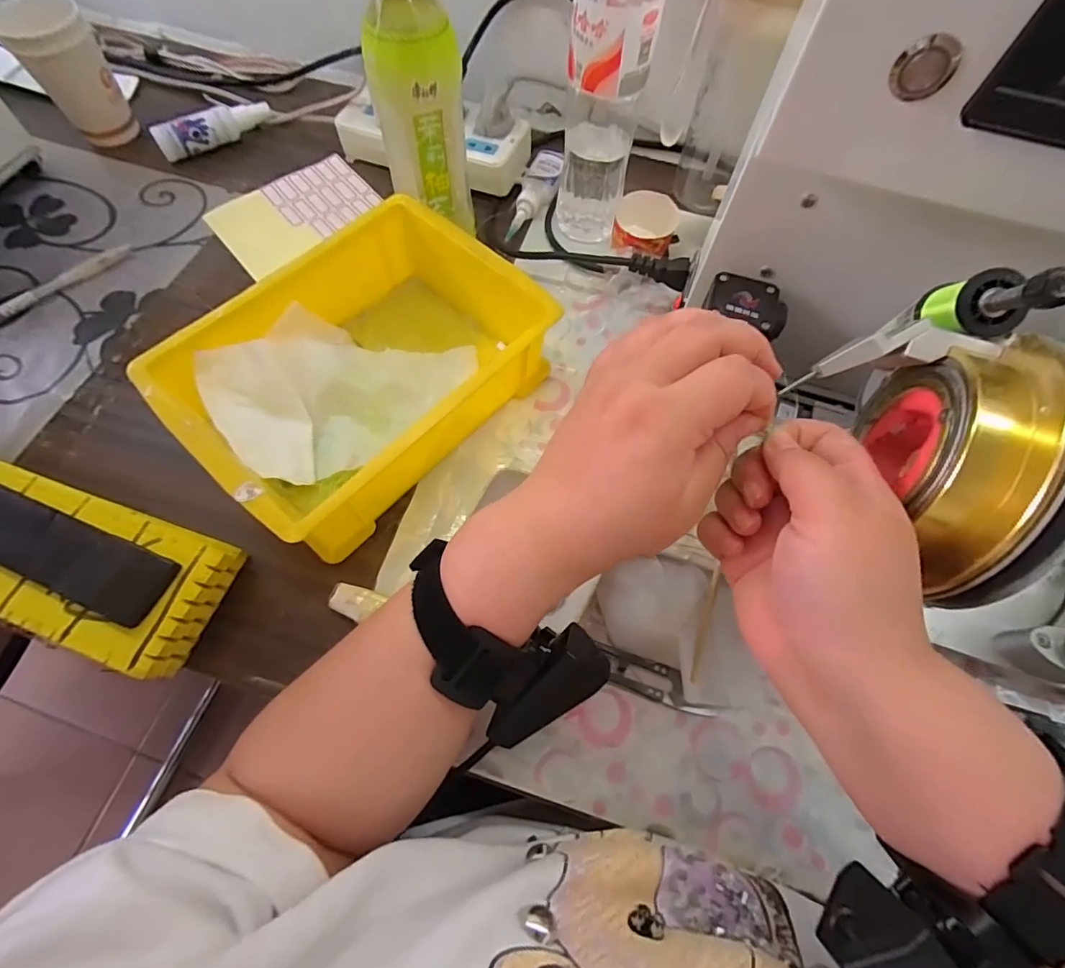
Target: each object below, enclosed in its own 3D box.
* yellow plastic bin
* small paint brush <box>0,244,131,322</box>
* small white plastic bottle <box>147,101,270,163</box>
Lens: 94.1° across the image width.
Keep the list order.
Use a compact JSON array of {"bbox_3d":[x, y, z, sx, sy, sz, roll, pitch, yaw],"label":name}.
[{"bbox_3d":[-0.121,-0.086,0.369,0.167,0.075,0.237,40,71,15],"label":"yellow plastic bin"},{"bbox_3d":[-0.414,-0.176,0.434,0.016,0.014,0.126,38,70,14],"label":"small paint brush"},{"bbox_3d":[-0.326,-0.367,0.507,0.112,0.031,0.022,-42,74,-18],"label":"small white plastic bottle"}]

